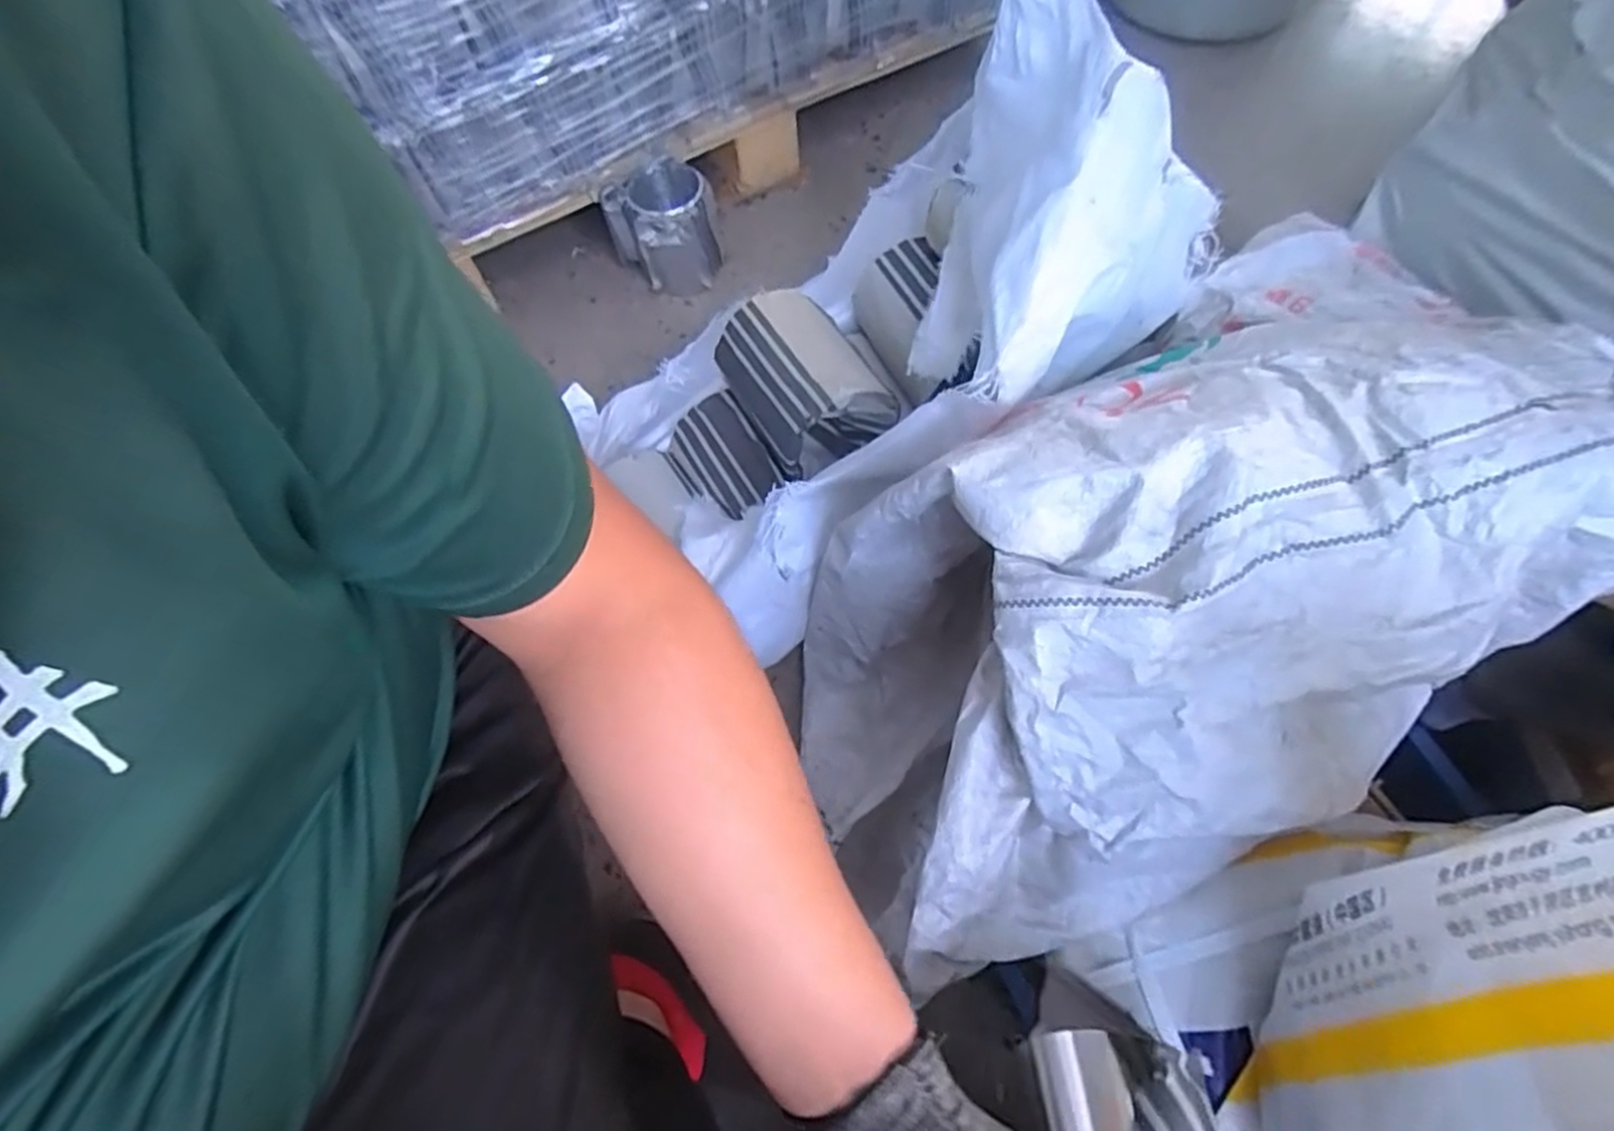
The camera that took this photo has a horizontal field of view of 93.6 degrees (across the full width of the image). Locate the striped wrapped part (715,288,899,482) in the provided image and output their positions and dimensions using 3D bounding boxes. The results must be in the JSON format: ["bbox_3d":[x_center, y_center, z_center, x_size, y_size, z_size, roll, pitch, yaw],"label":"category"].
[{"bbox_3d":[-0.007,-0.191,0.774,0.126,0.106,0.165,-28,67,-9],"label":"striped wrapped part"}]

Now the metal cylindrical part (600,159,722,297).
[{"bbox_3d":[-0.183,-0.448,1.025,0.131,0.135,0.120,41,74,19],"label":"metal cylindrical part"}]

